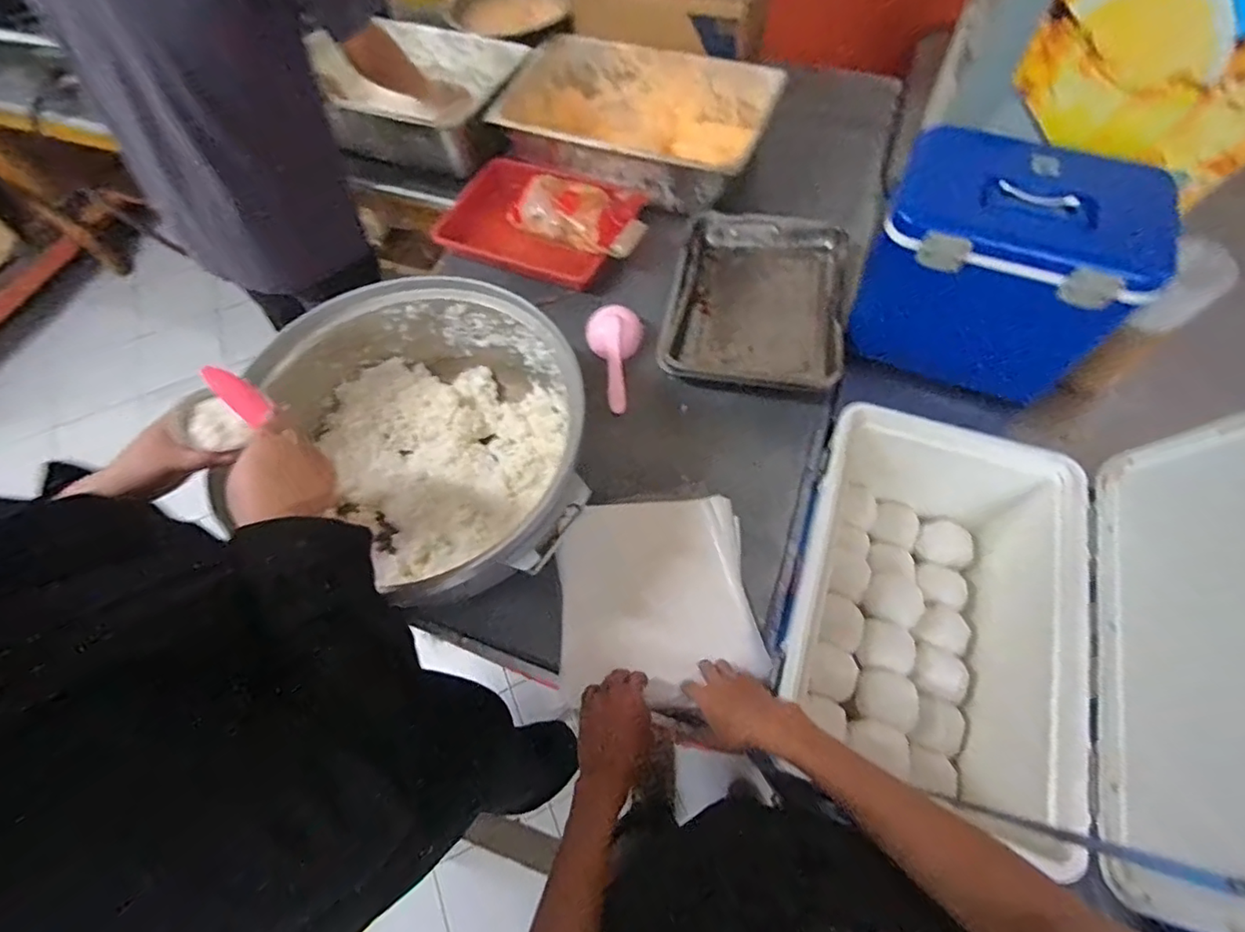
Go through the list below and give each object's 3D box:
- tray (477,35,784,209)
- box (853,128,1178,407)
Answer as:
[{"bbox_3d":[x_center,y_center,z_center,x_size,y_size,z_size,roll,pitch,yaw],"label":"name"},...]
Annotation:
[{"bbox_3d":[0.022,-0.705,1.157,0.525,0.104,0.326,18,65,12],"label":"tray"},{"bbox_3d":[0.526,-0.283,0.811,0.297,0.270,0.231,23,66,14],"label":"box"}]

